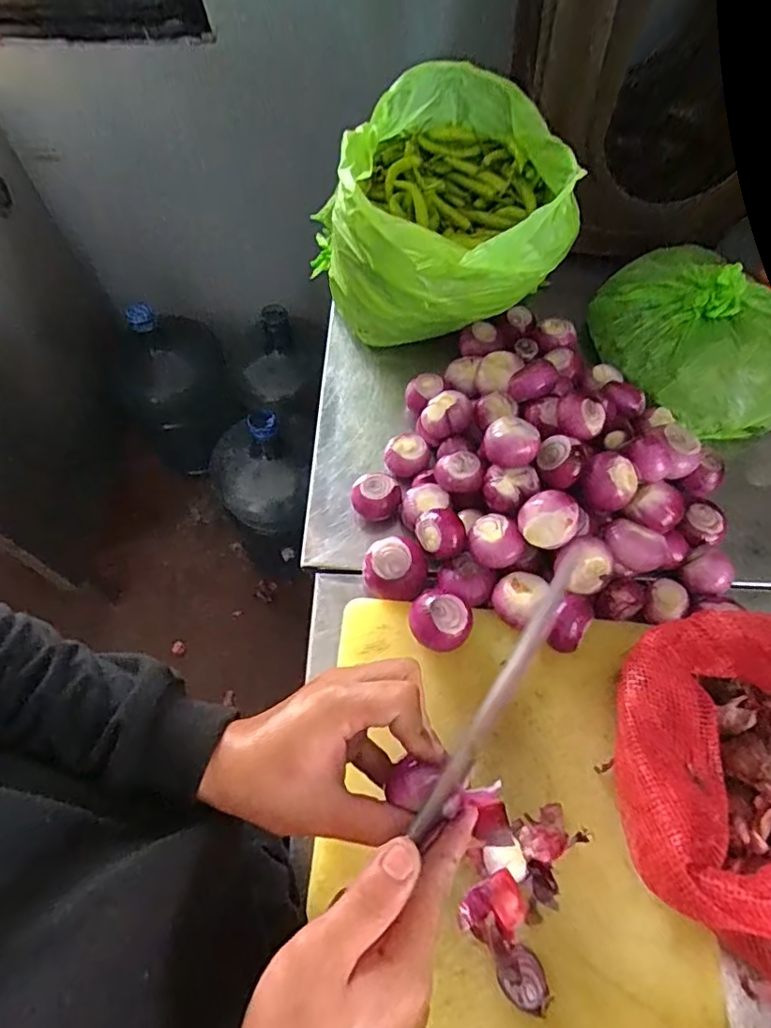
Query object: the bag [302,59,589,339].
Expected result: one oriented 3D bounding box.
[{"bbox_3d":[0.063,-0.302,0.629,0.226,0.228,0.215,-29,67,-14],"label":"bag"}]

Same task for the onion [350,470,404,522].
[{"bbox_3d":[-0.009,-0.017,0.585,0.050,0.034,0.042,0,63,0],"label":"onion"}]

